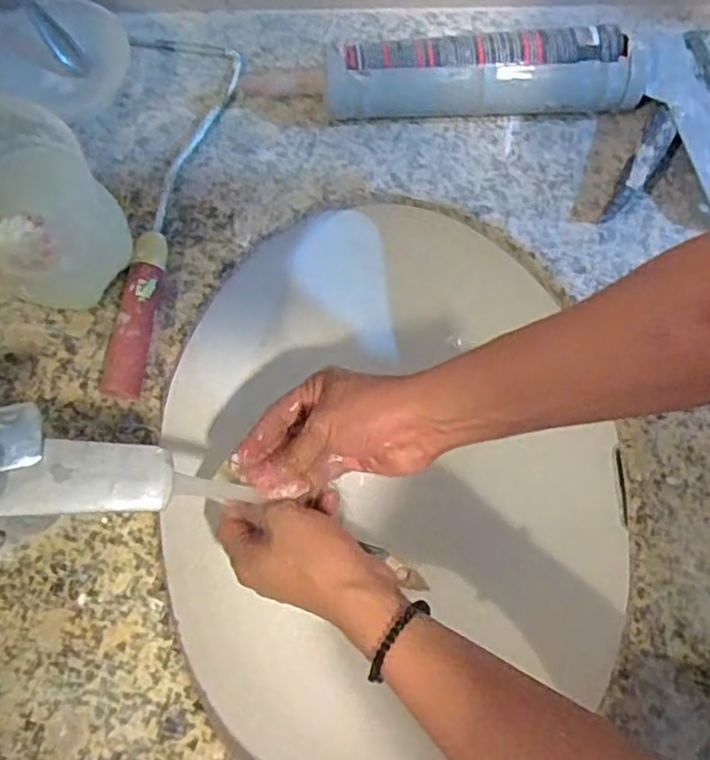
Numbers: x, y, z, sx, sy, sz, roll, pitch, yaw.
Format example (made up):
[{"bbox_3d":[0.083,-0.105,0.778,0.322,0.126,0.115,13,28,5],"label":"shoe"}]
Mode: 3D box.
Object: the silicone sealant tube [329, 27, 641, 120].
[{"bbox_3d":[0.094,-0.223,0.514,0.225,0.057,0.045,-2,75,-1],"label":"silicone sealant tube"}]

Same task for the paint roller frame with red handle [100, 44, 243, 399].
[{"bbox_3d":[-0.132,-0.130,0.505,0.076,0.028,0.293,1,75,-1],"label":"paint roller frame with red handle"}]

